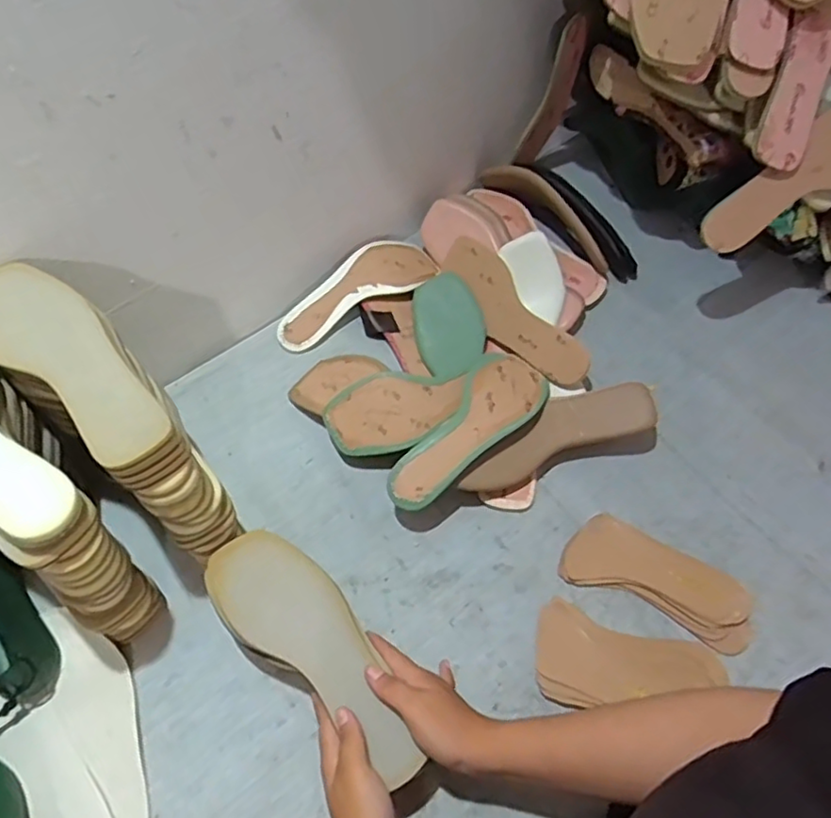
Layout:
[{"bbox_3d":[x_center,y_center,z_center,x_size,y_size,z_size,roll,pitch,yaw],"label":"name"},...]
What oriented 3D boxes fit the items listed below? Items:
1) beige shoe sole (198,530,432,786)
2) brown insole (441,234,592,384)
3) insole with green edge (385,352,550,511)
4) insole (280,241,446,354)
[{"bbox_3d":[-0.081,0.193,0.524,0.083,0.024,0.238,-40,66,-22],"label":"beige shoe sole"},{"bbox_3d":[0.112,-0.120,0.767,0.065,0.010,0.241,-47,63,22],"label":"brown insole"},{"bbox_3d":[0.064,0.017,0.672,0.091,0.039,0.229,29,62,17],"label":"insole with green edge"},{"bbox_3d":[-0.077,-0.147,0.817,0.223,0.043,0.082,-36,84,-7],"label":"insole"}]

